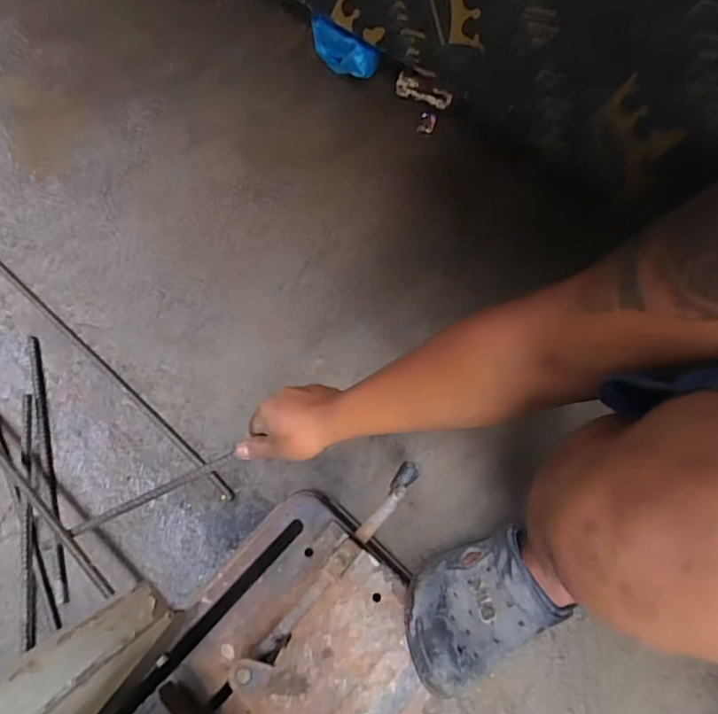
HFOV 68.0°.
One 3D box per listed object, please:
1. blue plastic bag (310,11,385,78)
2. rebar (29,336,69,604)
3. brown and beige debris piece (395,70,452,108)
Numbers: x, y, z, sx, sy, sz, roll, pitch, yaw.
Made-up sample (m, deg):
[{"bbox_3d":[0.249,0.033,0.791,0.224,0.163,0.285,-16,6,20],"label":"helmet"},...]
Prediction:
[{"bbox_3d":[-0.026,-0.493,0.855,0.131,0.066,0.030,33,75,10],"label":"blue plastic bag"},{"bbox_3d":[-0.418,0.138,0.715,0.013,0.012,0.362,-16,72,-5],"label":"rebar"},{"bbox_3d":[0.104,-0.427,0.852,0.096,0.039,0.018,27,74,9],"label":"brown and beige debris piece"}]

